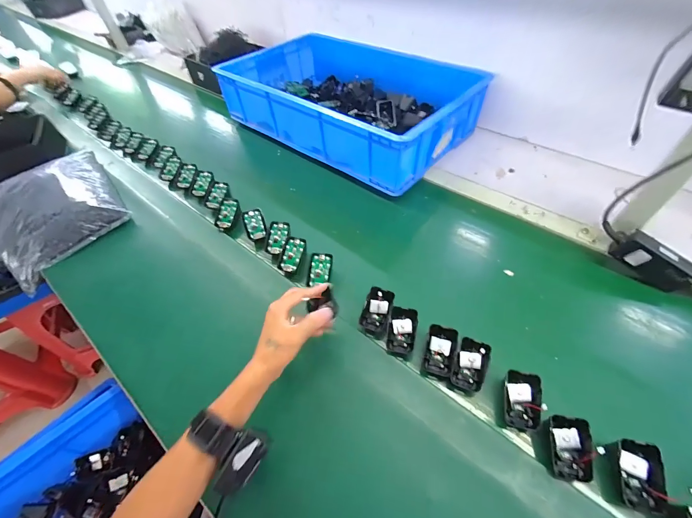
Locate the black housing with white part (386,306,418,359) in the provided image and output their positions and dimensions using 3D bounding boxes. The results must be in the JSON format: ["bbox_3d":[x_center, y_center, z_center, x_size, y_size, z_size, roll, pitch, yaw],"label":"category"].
[{"bbox_3d":[0.086,0.112,0.486,0.042,0.021,0.071,9,84,7],"label":"black housing with white part"}]

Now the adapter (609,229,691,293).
[{"bbox_3d":[0.501,0.005,0.506,0.118,0.056,0.031,37,61,5],"label":"adapter"}]

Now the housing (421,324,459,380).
[{"bbox_3d":[0.140,0.138,0.461,0.044,0.037,0.063,11,54,12],"label":"housing"}]

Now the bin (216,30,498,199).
[{"bbox_3d":[-0.018,-0.448,0.860,0.668,0.155,0.371,34,61,26],"label":"bin"}]

